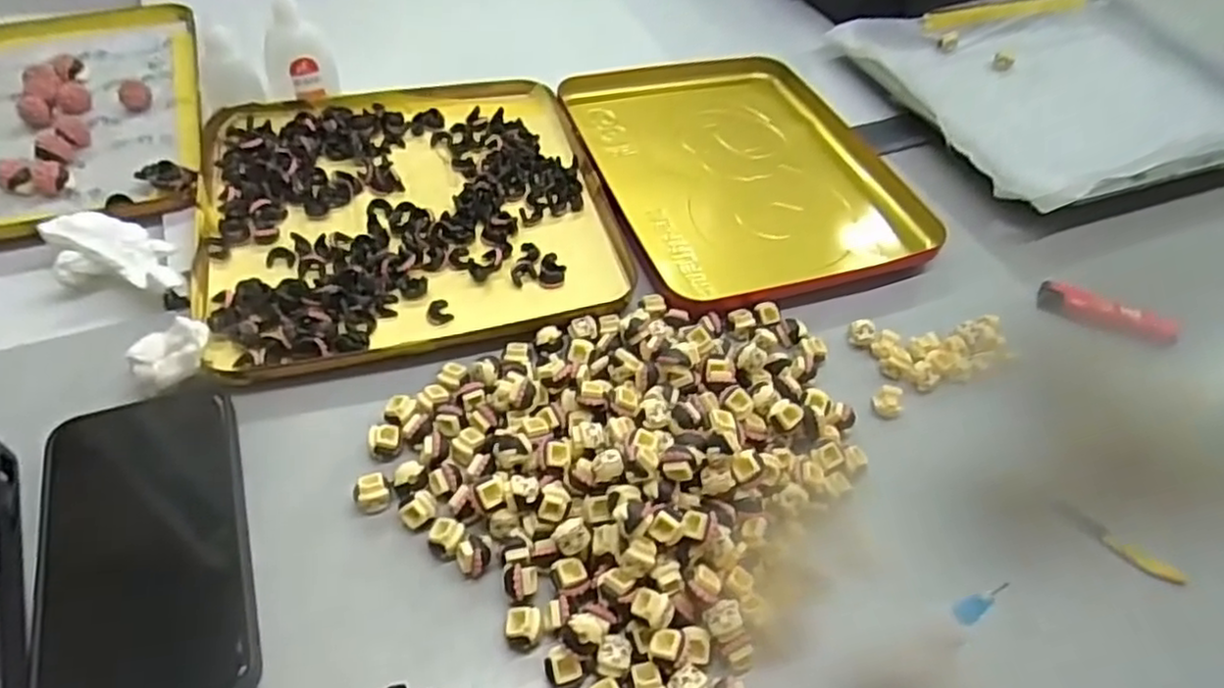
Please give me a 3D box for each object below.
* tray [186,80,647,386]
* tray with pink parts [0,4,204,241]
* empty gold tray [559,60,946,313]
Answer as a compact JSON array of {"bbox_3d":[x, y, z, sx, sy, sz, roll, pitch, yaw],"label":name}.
[{"bbox_3d":[-0.129,-0.089,0.459,0.238,0.018,0.241,-12,53,-14],"label":"tray"},{"bbox_3d":[-0.397,-0.171,0.498,0.201,0.017,0.276,-13,52,-15],"label":"tray with pink parts"},{"bbox_3d":[0.085,-0.128,0.521,0.201,0.029,0.265,-13,53,-15],"label":"empty gold tray"}]

